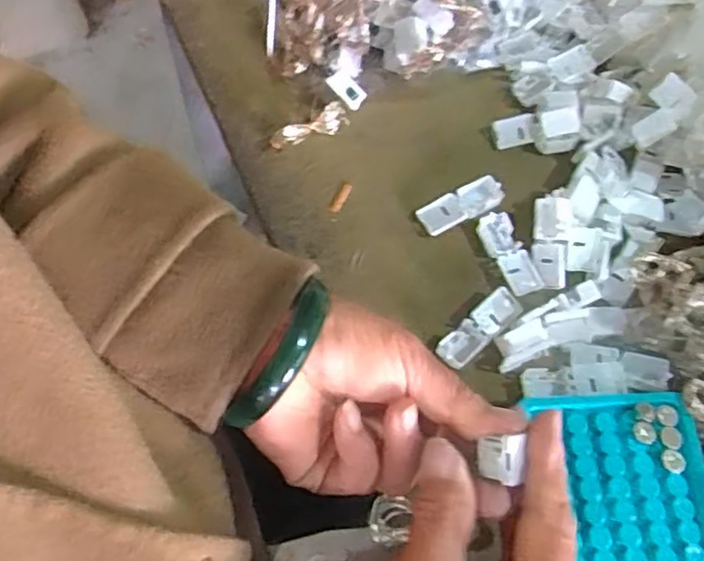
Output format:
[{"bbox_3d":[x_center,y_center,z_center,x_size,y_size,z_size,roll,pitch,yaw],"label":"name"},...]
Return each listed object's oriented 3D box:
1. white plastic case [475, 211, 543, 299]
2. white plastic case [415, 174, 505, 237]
[{"bbox_3d":[0.097,-0.017,0.403,0.022,0.005,0.054,-18,68,-10],"label":"white plastic case"},{"bbox_3d":[0.069,-0.047,0.415,0.055,0.013,0.021,-24,70,-12],"label":"white plastic case"}]

